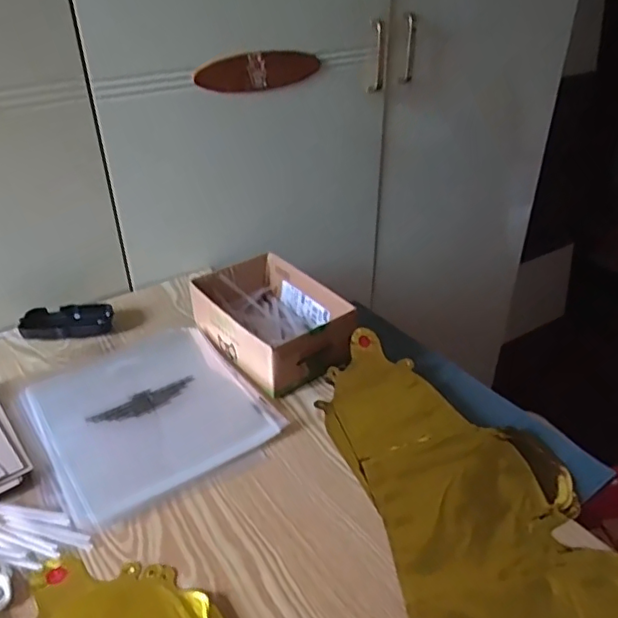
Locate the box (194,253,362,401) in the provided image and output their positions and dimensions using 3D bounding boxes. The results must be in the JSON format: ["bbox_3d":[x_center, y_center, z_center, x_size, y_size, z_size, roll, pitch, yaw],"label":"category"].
[{"bbox_3d":[-0.045,0.012,0.678,0.126,0.063,0.186,-21,39,-30],"label":"box"}]

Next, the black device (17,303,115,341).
[{"bbox_3d":[-0.305,0.016,0.720,0.107,0.018,0.059,-10,35,-16],"label":"black device"}]

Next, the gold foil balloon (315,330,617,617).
[{"bbox_3d":[0.149,0.170,0.497,0.216,0.015,0.424,-13,36,-20],"label":"gold foil balloon"}]

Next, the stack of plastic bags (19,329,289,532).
[{"bbox_3d":[-0.168,0.104,0.596,0.209,0.009,0.216,-22,40,-30],"label":"stack of plastic bags"}]

